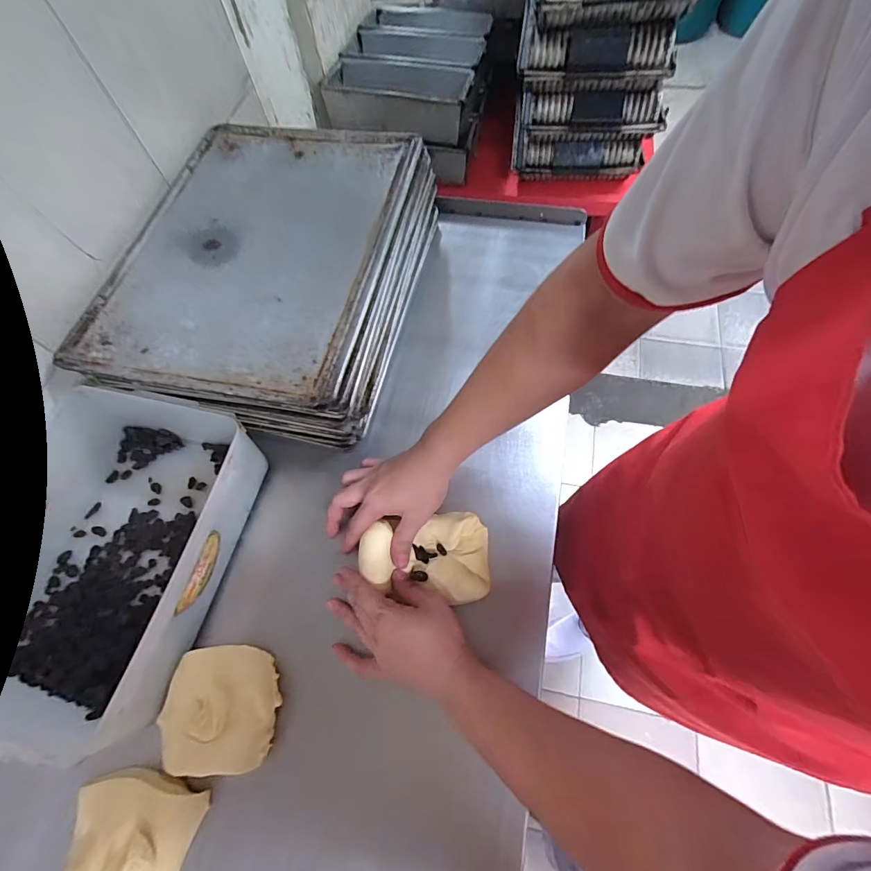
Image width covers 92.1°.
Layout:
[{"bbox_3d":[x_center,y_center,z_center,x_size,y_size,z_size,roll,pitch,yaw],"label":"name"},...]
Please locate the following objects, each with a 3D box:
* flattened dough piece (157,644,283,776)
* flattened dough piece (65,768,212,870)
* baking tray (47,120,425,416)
[{"bbox_3d":[-0.223,0.275,0.424,0.115,0.029,0.108,-4,65,0],"label":"flattened dough piece"},{"bbox_3d":[-0.290,0.376,0.392,0.124,0.039,0.097,13,66,7],"label":"flattened dough piece"},{"bbox_3d":[-0.237,-0.260,0.555,0.337,0.024,0.458,10,66,6],"label":"baking tray"}]

